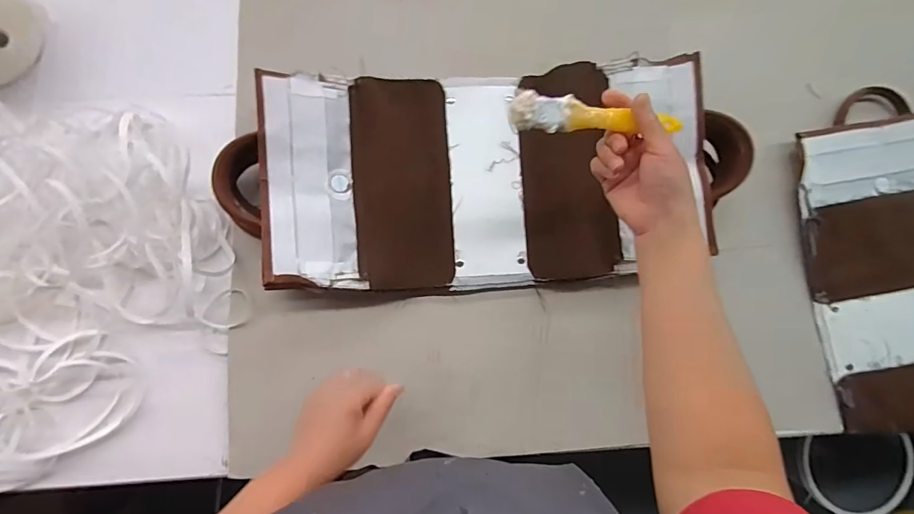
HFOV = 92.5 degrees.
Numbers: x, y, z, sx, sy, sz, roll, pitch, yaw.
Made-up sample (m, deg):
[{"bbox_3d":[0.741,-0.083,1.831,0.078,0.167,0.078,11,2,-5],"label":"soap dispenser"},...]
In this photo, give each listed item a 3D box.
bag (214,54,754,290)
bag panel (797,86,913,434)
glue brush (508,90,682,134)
[{"bbox_3d":[0.034,-0.093,0.504,0.556,0.080,0.250,-4,86,-4],"label":"bag"},{"bbox_3d":[0.571,0.008,0.547,0.251,0.015,0.420,-6,86,-4],"label":"bag panel"},{"bbox_3d":[0.118,-0.118,0.367,0.149,0.012,0.030,2,85,-11],"label":"glue brush"}]

